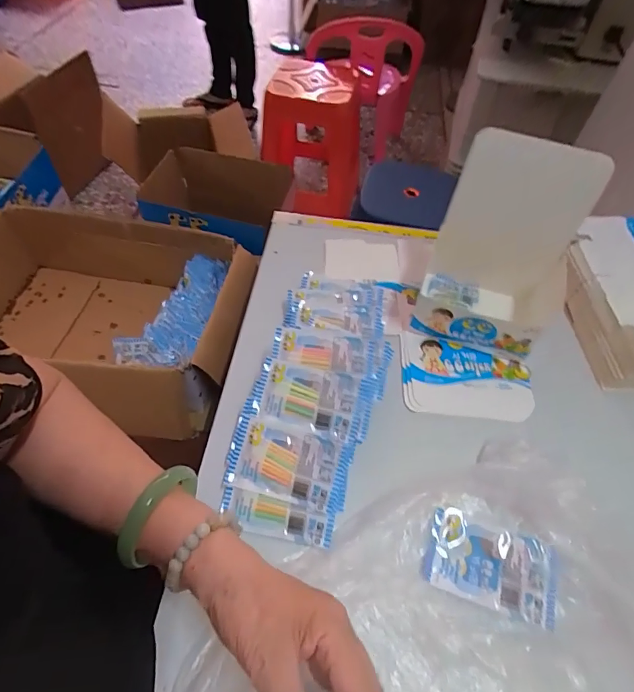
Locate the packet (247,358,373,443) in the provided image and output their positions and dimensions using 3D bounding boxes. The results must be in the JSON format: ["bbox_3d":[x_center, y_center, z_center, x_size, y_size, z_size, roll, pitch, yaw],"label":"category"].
[{"bbox_3d":[-0.004,0.053,0.410,0.115,0.026,0.060,10,55,4],"label":"packet"}]

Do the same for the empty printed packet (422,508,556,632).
[{"bbox_3d":[0.150,0.188,0.359,0.104,0.011,0.066,18,56,10],"label":"empty printed packet"}]

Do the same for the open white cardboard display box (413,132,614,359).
[{"bbox_3d":[0.207,-0.100,0.466,0.142,0.187,0.145,18,56,10],"label":"open white cardboard display box"}]

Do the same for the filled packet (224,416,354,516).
[{"bbox_3d":[-0.030,0.109,0.392,0.109,0.018,0.066,14,77,6],"label":"filled packet"}]

